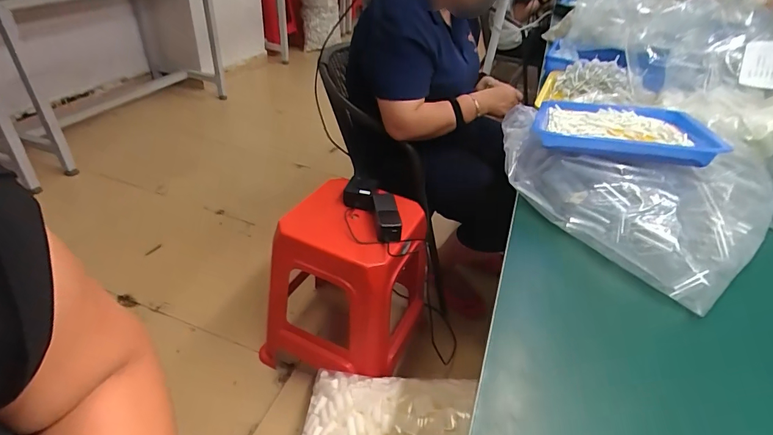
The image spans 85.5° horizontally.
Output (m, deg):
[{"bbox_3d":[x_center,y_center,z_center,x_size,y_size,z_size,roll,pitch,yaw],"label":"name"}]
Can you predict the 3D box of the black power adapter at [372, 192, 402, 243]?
[{"bbox_3d":[-0.001,-0.007,1.016,0.059,0.046,0.155,0,37,-8],"label":"black power adapter"}]

